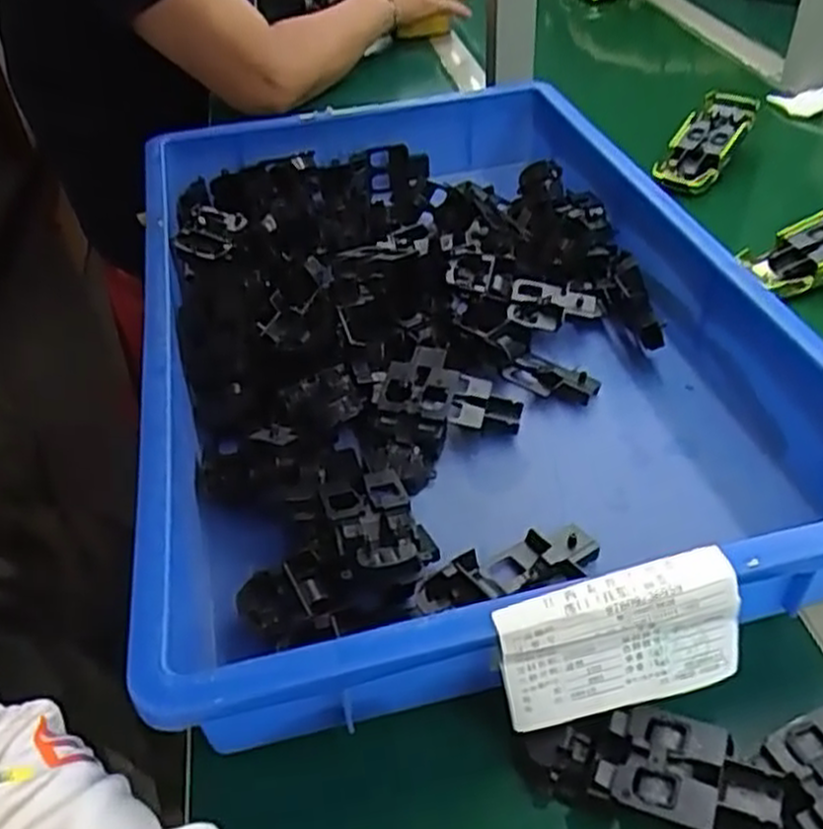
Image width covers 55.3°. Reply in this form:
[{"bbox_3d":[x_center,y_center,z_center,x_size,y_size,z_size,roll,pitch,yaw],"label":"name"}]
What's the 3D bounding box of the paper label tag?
[{"bbox_3d":[0.087,0.096,0.328,0.100,0.062,0.013,-13,24,-4],"label":"paper label tag"}]

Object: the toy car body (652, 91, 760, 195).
[{"bbox_3d":[0.284,-0.265,0.760,0.054,0.025,0.133,29,72,27],"label":"toy car body"}]

